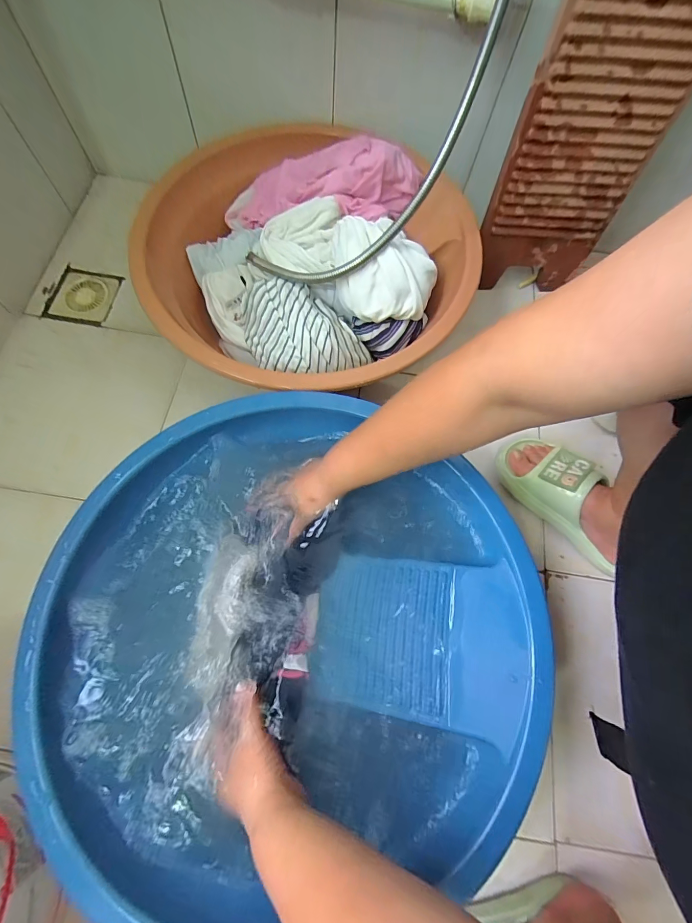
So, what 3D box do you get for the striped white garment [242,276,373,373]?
[{"bbox_3d":[-0.059,-0.194,0.529,0.164,0.063,0.151,-15,72,-10],"label":"striped white garment"}]

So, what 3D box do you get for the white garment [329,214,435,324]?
[{"bbox_3d":[0.053,-0.260,0.515,0.144,0.082,0.109,3,70,-3],"label":"white garment"}]

